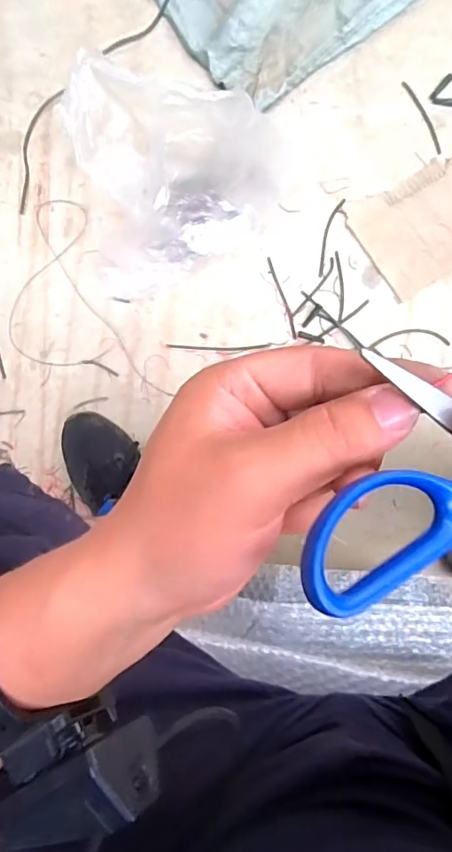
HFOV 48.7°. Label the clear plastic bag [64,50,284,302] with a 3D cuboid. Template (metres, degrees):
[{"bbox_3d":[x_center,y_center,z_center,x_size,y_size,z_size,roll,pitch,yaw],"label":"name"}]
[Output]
[{"bbox_3d":[-0.070,-0.283,0.625,0.232,0.199,0.218,16,91,4],"label":"clear plastic bag"}]

